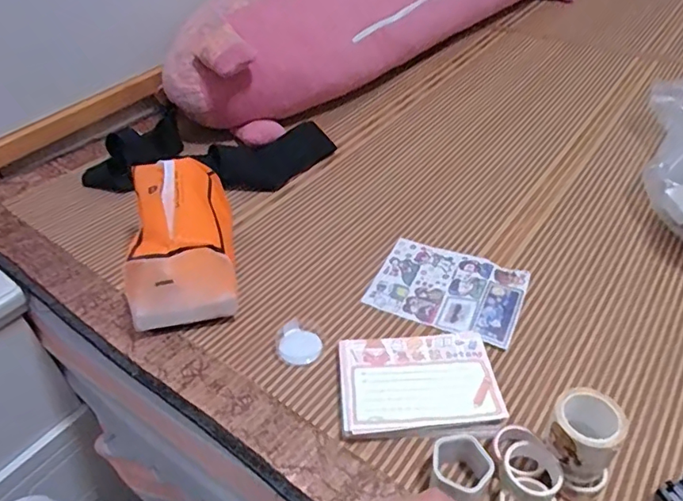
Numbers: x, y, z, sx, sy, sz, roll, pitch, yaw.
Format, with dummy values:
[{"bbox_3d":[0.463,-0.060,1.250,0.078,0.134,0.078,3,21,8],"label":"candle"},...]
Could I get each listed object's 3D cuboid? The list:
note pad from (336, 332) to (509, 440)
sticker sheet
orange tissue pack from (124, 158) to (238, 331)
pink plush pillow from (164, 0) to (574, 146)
[{"bbox_3d":[0.058,0.105,0.406,0.120,0.021,0.086,-4,42,0],"label":"note pad"},{"bbox_3d":[0.101,0.035,0.493,0.133,0.006,0.101,16,45,23],"label":"sticker sheet"},{"bbox_3d":[-0.145,-0.012,0.476,0.094,0.100,0.138,-10,42,-7],"label":"orange tissue pack"},{"bbox_3d":[0.109,-0.414,0.843,0.850,0.179,0.160,-35,50,-29],"label":"pink plush pillow"}]

